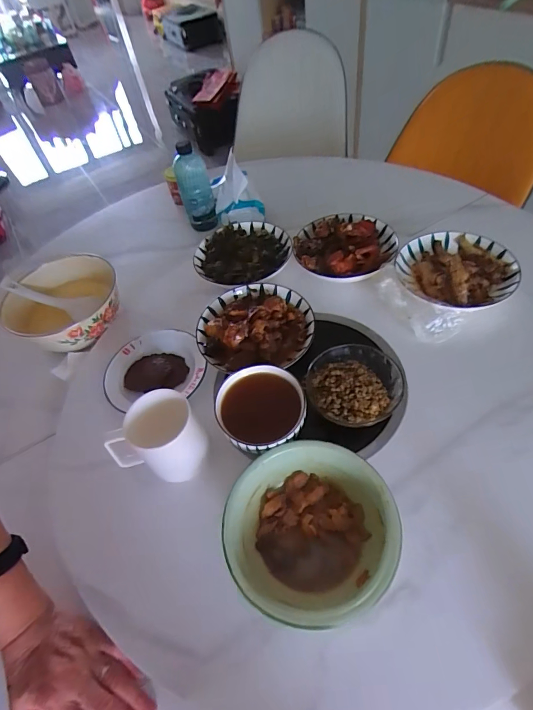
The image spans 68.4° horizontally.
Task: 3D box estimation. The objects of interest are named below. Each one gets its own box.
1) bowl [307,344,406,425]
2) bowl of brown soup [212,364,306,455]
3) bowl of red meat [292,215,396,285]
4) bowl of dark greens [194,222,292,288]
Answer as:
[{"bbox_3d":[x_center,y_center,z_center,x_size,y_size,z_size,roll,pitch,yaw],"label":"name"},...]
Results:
[{"bbox_3d":[0.113,0.038,0.511,0.115,0.037,0.112,-1,57,2],"label":"bowl"},{"bbox_3d":[-0.008,0.074,0.501,0.106,0.070,0.113,-1,57,2],"label":"bowl of brown soup"},{"bbox_3d":[0.137,-0.194,0.687,0.175,0.040,0.168,-1,57,2],"label":"bowl of red meat"},{"bbox_3d":[-0.043,-0.187,0.720,0.176,0.041,0.162,-4,52,6],"label":"bowl of dark greens"}]

